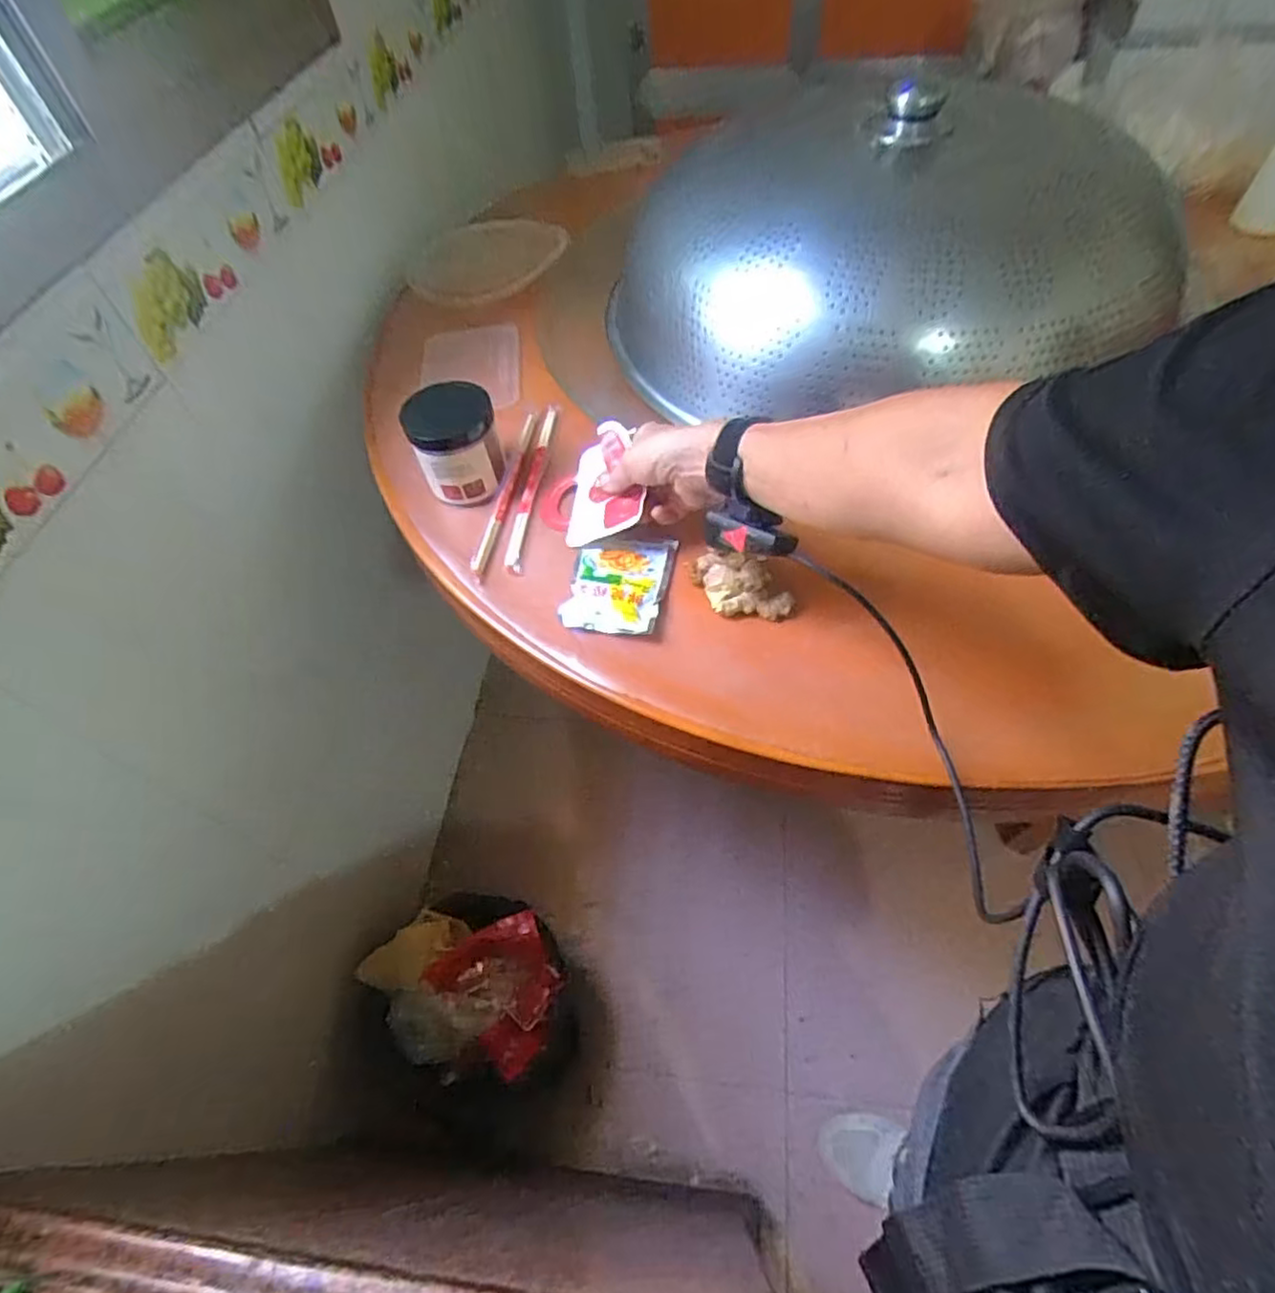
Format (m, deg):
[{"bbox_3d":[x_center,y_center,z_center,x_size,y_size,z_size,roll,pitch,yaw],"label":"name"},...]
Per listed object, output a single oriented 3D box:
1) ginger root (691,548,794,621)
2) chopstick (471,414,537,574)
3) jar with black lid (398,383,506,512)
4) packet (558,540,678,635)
[{"bbox_3d":[0.087,-0.052,0.574,0.095,0.041,0.048,17,58,14],"label":"ginger root"},{"bbox_3d":[-0.132,-0.157,0.674,0.015,0.015,0.213,6,56,7],"label":"chopstick"},{"bbox_3d":[-0.174,-0.189,0.652,0.082,0.100,0.064,-16,56,-9],"label":"jar with black lid"},{"bbox_3d":[-0.017,-0.057,0.602,0.085,0.016,0.110,8,56,8],"label":"packet"}]

